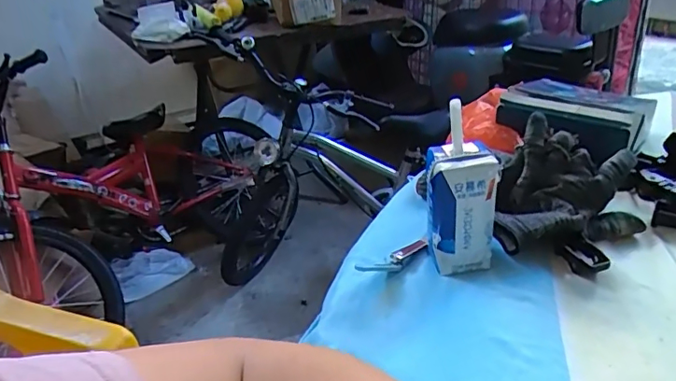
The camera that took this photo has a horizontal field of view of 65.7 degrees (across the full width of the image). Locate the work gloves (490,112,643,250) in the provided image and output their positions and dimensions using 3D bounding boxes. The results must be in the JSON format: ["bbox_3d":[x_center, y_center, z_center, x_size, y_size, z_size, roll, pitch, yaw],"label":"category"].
[{"bbox_3d":[0.206,-0.004,0.464,0.120,0.076,0.126,8,32,20],"label":"work gloves"}]

